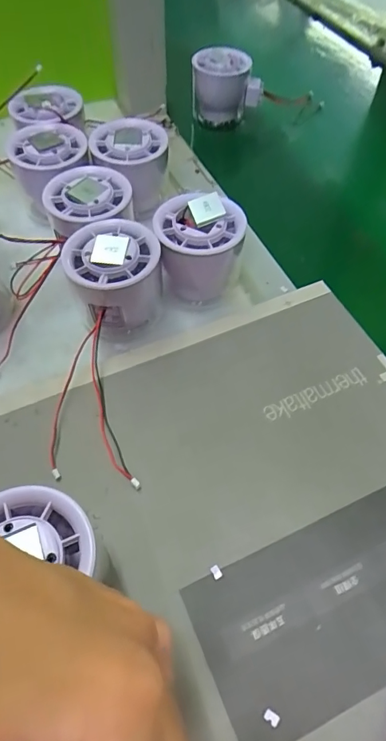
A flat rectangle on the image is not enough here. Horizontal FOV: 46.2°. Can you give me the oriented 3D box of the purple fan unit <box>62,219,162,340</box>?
[{"bbox_3d":[-0.048,-0.057,0.286,0.056,0.054,0.053,0,57,0],"label":"purple fan unit"}]

